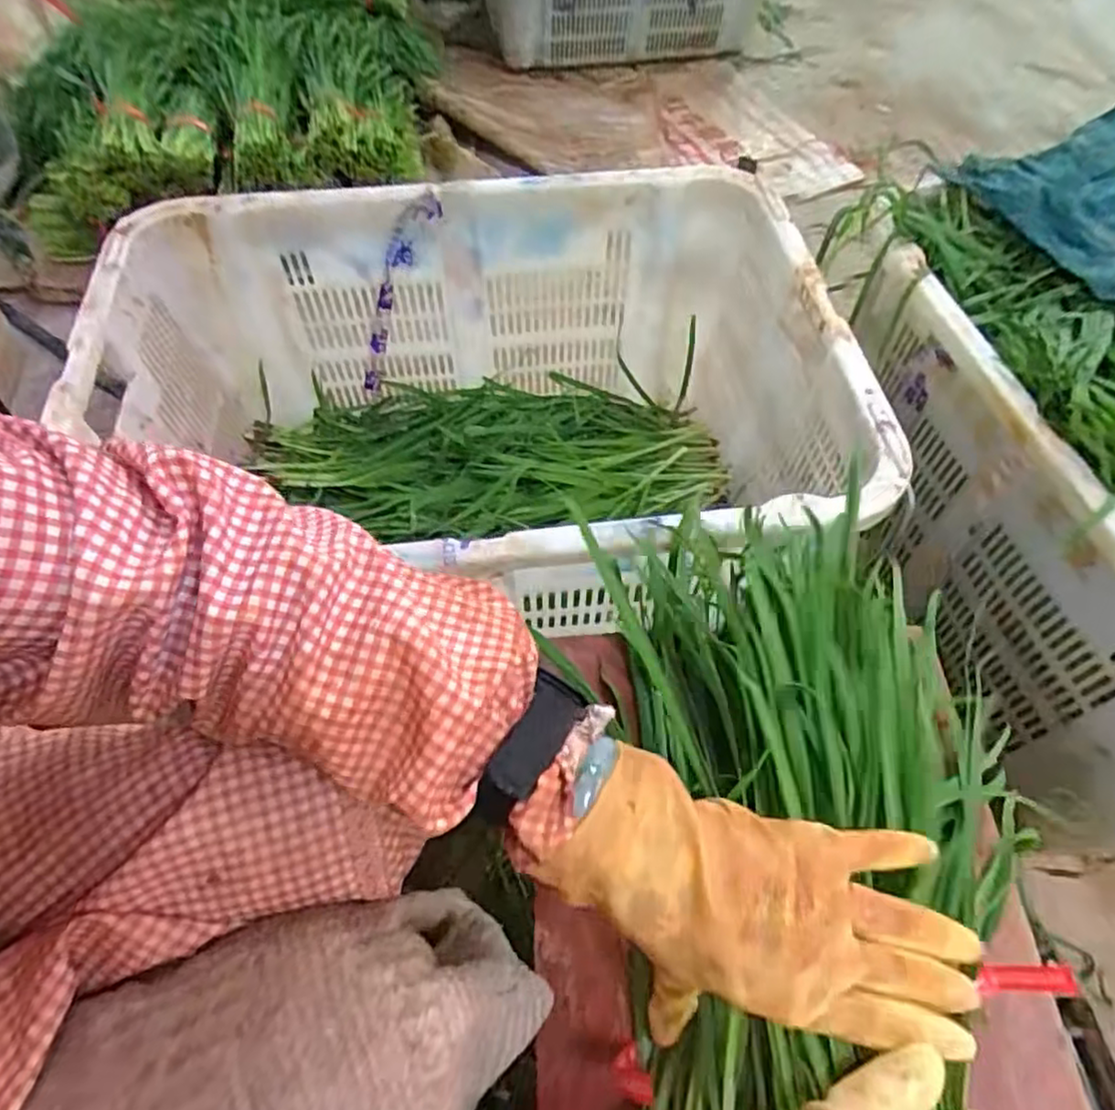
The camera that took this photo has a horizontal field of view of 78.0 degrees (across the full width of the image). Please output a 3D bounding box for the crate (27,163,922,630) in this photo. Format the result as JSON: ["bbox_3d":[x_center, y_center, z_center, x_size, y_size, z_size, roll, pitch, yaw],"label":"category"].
[{"bbox_3d":[-0.089,-0.129,0.749,0.680,0.329,0.489,-6,59,-4],"label":"crate"}]

